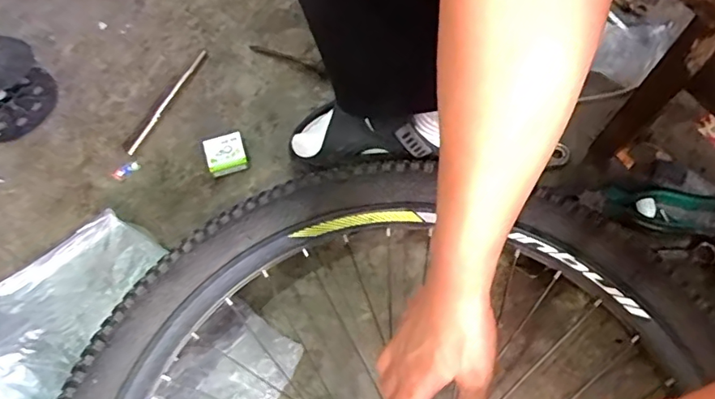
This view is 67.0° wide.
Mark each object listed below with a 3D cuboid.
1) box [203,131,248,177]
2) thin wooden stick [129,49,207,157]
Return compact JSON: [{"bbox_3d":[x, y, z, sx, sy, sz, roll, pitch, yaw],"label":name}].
[{"bbox_3d":[-0.162,-0.056,0.666,0.046,0.023,0.045,-15,66,-6],"label":"box"},{"bbox_3d":[-0.248,-0.132,0.709,0.011,0.010,0.178,22,67,11],"label":"thin wooden stick"}]

